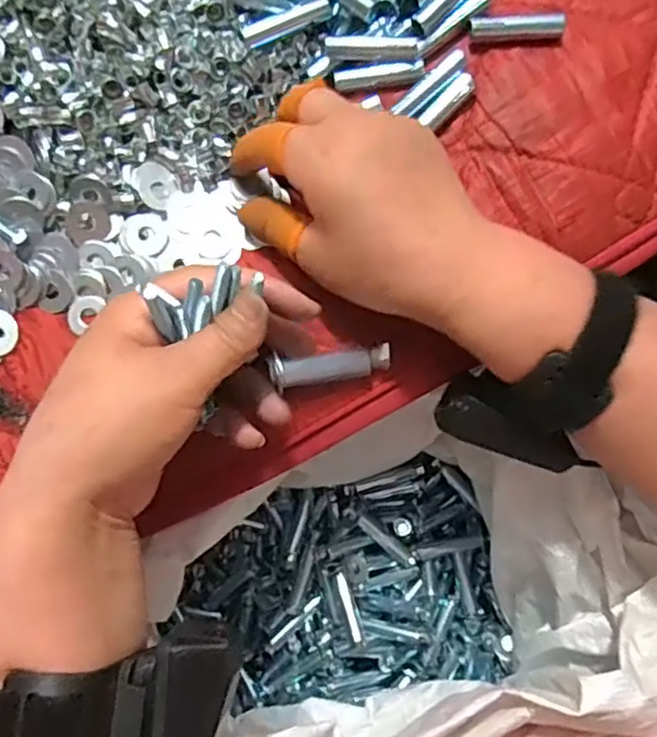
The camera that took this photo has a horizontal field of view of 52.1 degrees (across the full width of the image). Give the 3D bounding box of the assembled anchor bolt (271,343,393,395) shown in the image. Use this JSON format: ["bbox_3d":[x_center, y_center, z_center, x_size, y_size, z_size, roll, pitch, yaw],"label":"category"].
[{"bbox_3d":[0.001,-0.001,0.333,0.060,0.015,0.014,-7,78,-17],"label":"assembled anchor bolt"}]

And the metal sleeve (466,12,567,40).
[{"bbox_3d":[0.098,-0.177,0.351,0.049,0.012,0.012,0,79,1],"label":"metal sleeve"}]

